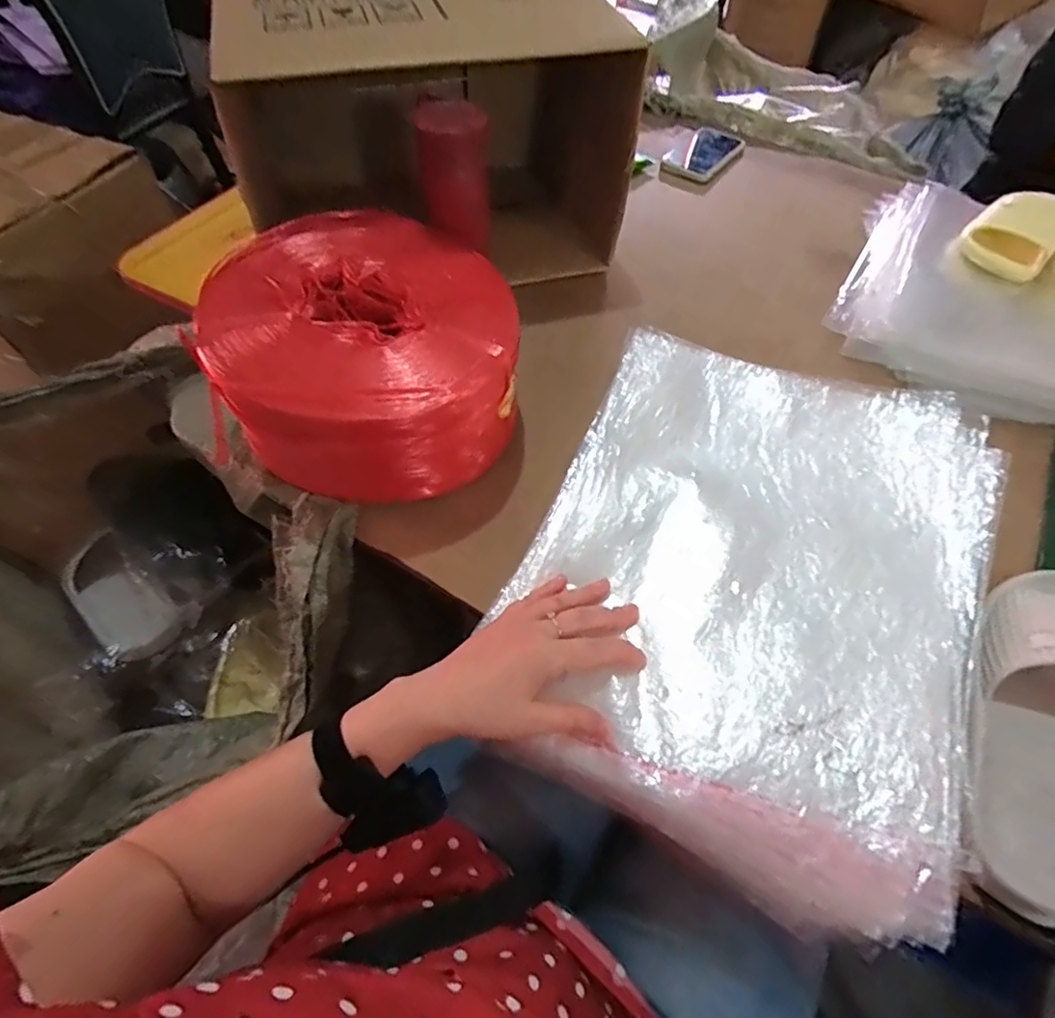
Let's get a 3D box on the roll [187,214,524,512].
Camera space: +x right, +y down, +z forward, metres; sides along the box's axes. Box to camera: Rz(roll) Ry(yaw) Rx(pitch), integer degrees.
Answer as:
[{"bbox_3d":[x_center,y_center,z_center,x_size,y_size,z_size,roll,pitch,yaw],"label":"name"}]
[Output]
[{"bbox_3d":[-0.162,-0.140,0.561,0.236,0.153,0.259,0,56,0],"label":"roll"}]

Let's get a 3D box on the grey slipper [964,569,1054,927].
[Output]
[{"bbox_3d":[0.386,0.147,0.420,0.111,0.071,0.272,29,66,22],"label":"grey slipper"}]

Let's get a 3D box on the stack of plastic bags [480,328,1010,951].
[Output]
[{"bbox_3d":[0.176,0.045,0.473,0.338,0.033,0.421,23,64,17],"label":"stack of plastic bags"}]

